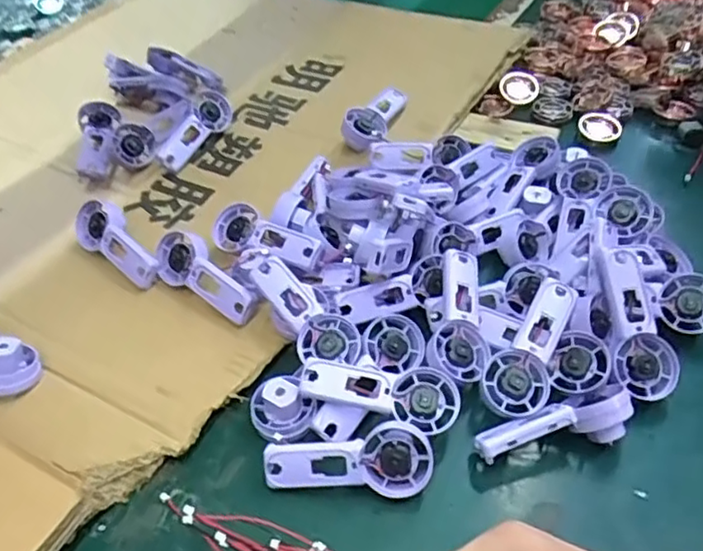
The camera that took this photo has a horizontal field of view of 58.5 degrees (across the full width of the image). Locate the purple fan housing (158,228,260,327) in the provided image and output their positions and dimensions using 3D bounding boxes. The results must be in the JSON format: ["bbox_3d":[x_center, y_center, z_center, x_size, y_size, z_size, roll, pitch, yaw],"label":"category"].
[{"bbox_3d":[-0.102,0.001,0.449,0.094,0.039,0.021,33,13,29],"label":"purple fan housing"}]

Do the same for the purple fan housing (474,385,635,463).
[{"bbox_3d":[0.117,0.091,0.363,0.092,0.038,0.026,-15,46,-9],"label":"purple fan housing"}]

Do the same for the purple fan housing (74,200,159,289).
[{"bbox_3d":[-0.177,-0.024,0.480,0.092,0.018,0.039,37,102,28],"label":"purple fan housing"}]

